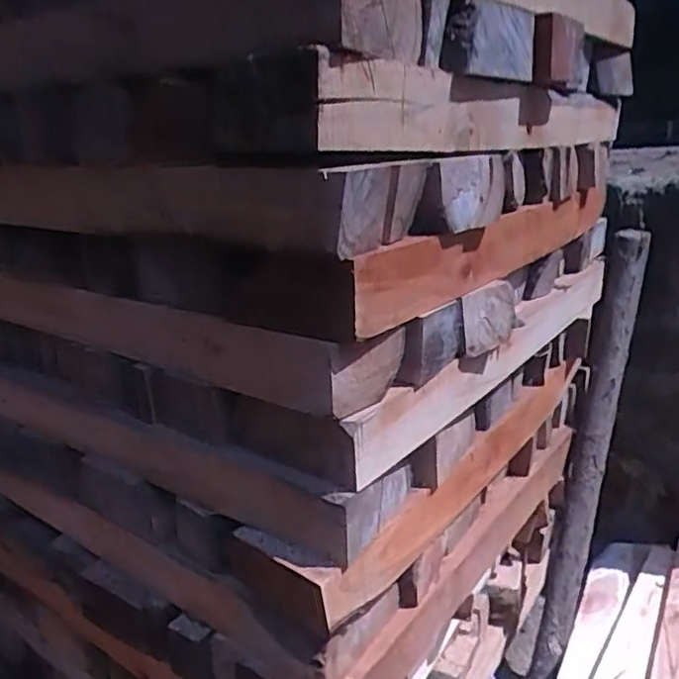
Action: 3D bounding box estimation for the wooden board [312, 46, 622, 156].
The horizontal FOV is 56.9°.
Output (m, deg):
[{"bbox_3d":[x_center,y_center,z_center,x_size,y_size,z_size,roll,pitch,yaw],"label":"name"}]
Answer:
[{"bbox_3d":[0.289,-0.358,0.992,0.022,0.103,1.032,11,22,34],"label":"wooden board"}]

